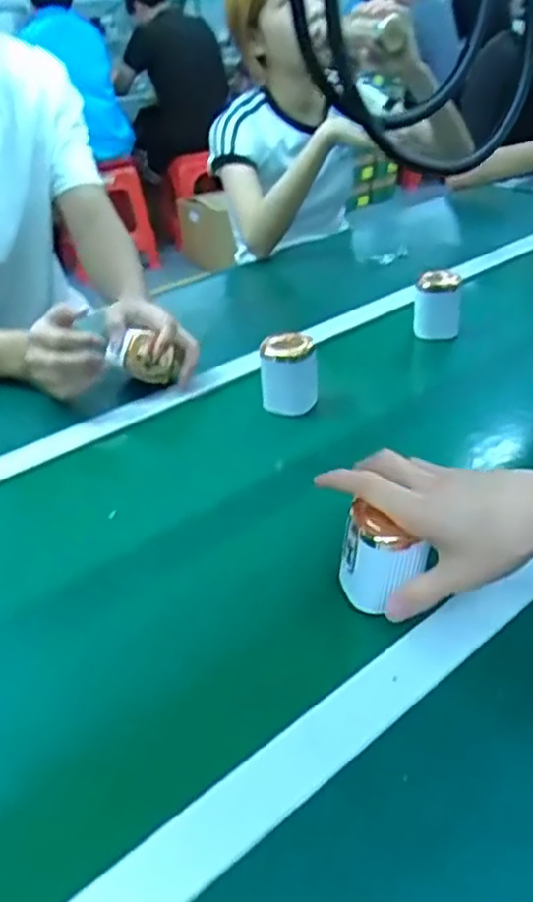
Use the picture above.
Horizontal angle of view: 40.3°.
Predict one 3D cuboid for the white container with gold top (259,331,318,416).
[{"bbox_3d":[0.024,-0.085,0.781,0.057,0.077,0.048,-5,34,-1],"label":"white container with gold top"}]

